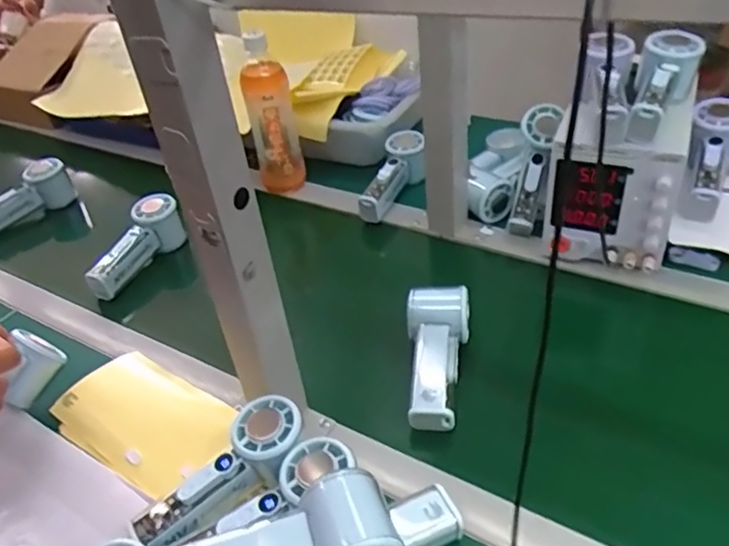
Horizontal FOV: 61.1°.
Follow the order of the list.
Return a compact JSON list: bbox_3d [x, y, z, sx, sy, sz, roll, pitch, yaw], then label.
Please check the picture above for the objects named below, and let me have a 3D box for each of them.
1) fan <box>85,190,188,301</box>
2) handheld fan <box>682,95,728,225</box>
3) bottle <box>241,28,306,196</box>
[{"bbox_3d":[-0.275,-0.036,0.762,0.058,0.056,0.147,3,39,14],"label":"fan"},{"bbox_3d":[0.377,-0.123,0.671,0.054,0.059,0.161,14,67,26],"label":"handheld fan"},{"bbox_3d":[-0.125,-0.203,0.830,0.058,0.207,0.053,-3,38,5],"label":"bottle"}]

